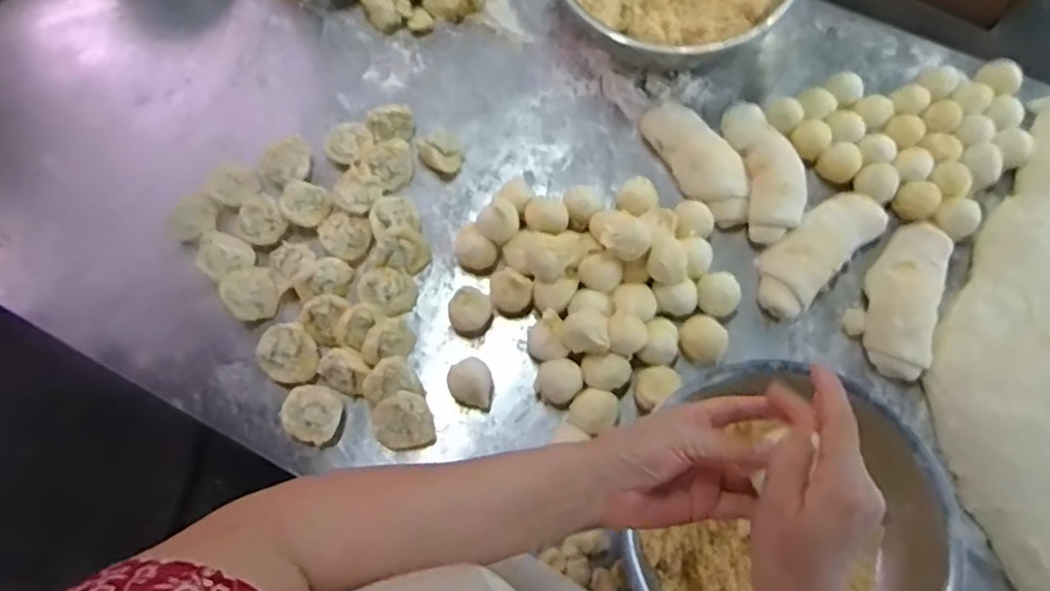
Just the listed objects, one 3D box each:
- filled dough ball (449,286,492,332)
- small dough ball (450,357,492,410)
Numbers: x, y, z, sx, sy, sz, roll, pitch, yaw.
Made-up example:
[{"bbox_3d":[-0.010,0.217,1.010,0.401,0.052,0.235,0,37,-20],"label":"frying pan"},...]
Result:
[{"bbox_3d":[-0.057,0.017,0.665,0.042,0.045,0.037,-29,74,-8],"label":"filled dough ball"},{"bbox_3d":[-0.054,0.092,0.650,0.043,0.032,0.047,0,72,1],"label":"small dough ball"}]

